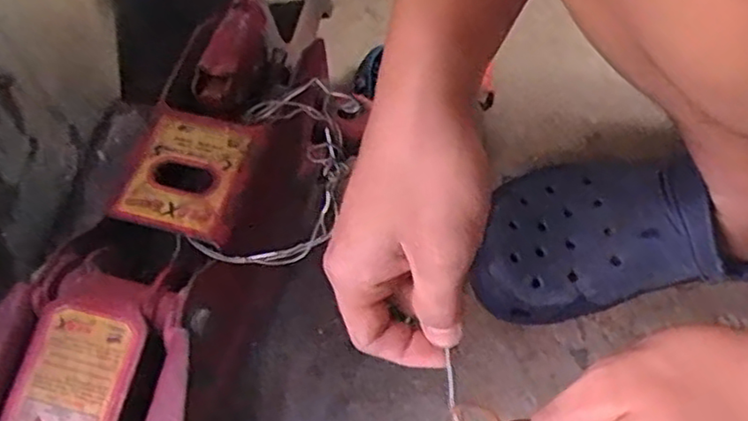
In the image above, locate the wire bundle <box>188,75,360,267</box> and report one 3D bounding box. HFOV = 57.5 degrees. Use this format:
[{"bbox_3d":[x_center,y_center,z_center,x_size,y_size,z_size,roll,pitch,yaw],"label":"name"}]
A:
[{"bbox_3d":[-0.056,-0.026,0.434,0.092,0.019,0.129,0,64,31],"label":"wire bundle"}]

